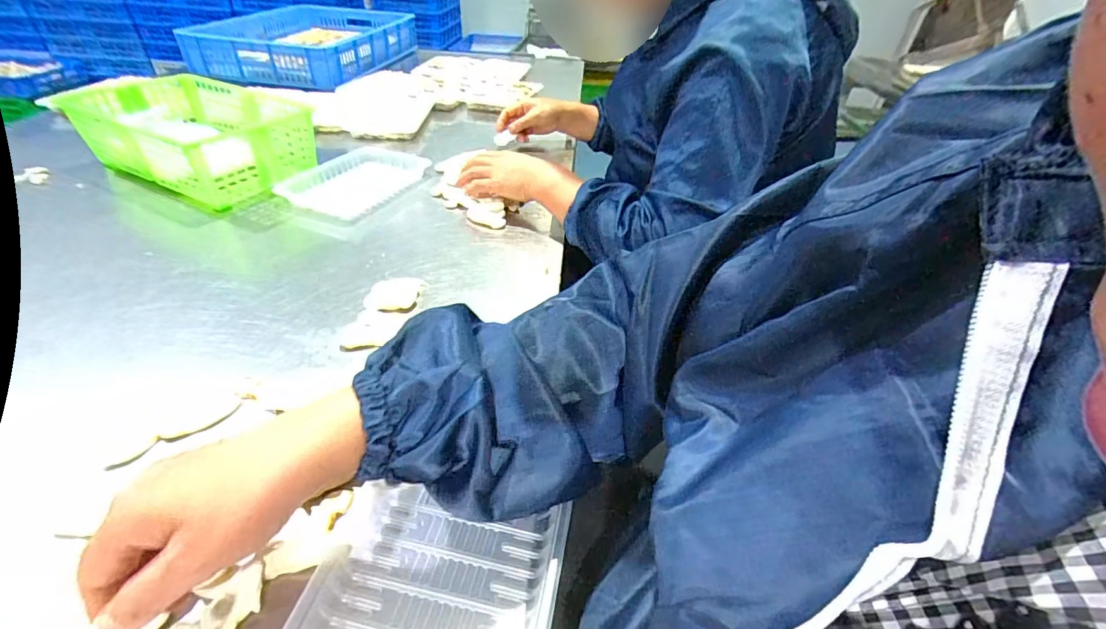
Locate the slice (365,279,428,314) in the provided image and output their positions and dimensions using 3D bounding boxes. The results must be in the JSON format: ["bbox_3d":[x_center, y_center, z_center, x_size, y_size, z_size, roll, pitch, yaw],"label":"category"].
[{"bbox_3d":[-0.182,-0.024,0.541,0.059,0.004,0.068,5,40,1],"label":"slice"}]

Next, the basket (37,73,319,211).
[{"bbox_3d":[-0.548,-0.277,0.739,0.308,0.101,0.191,20,42,18],"label":"basket"}]

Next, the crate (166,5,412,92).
[{"bbox_3d":[-0.638,-0.718,1.256,0.389,0.110,0.480,13,39,10],"label":"crate"}]

